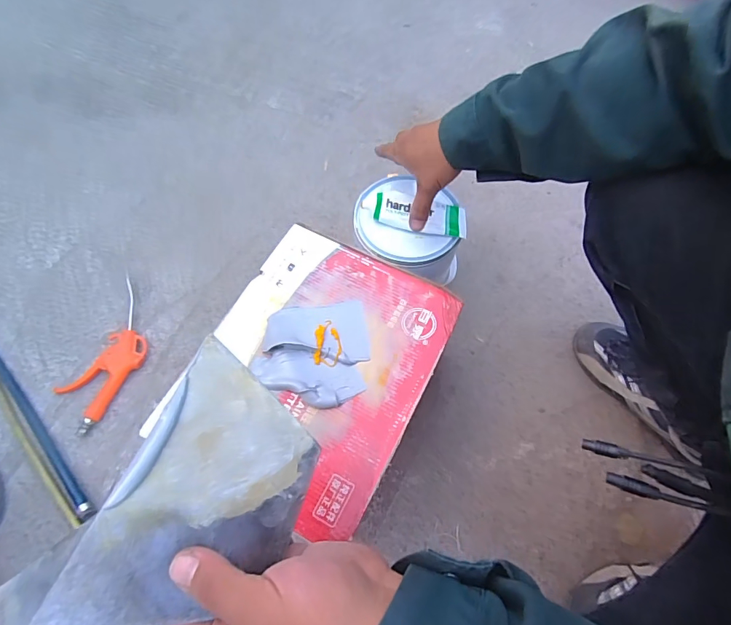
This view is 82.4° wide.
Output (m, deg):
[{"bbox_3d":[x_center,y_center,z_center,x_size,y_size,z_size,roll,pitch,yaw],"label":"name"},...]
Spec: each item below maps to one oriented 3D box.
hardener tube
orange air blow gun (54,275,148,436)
[{"bbox_3d":[0.072,-0.137,0.576,0.145,0.027,0.050,10,65,-4],"label":"hardener tube"},{"bbox_3d":[-0.398,0.063,0.650,0.101,0.021,0.228,21,66,8],"label":"orange air blow gun"}]

